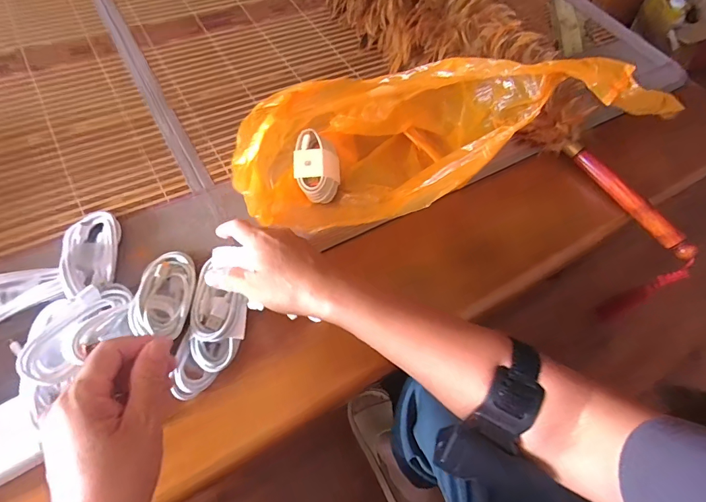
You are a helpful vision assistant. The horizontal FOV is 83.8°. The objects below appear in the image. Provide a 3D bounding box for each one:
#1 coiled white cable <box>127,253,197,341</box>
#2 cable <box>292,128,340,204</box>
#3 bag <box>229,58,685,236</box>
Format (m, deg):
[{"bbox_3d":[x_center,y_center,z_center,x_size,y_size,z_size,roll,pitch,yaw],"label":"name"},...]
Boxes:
[{"bbox_3d":[-0.176,0.034,0.375,0.045,0.030,0.118,-7,35,-8],"label":"coiled white cable"},{"bbox_3d":[-0.045,-0.105,0.486,0.056,0.027,0.090,1,60,-8],"label":"cable"},{"bbox_3d":[0.089,-0.126,0.444,0.392,0.148,0.172,-13,56,23],"label":"bag"}]

